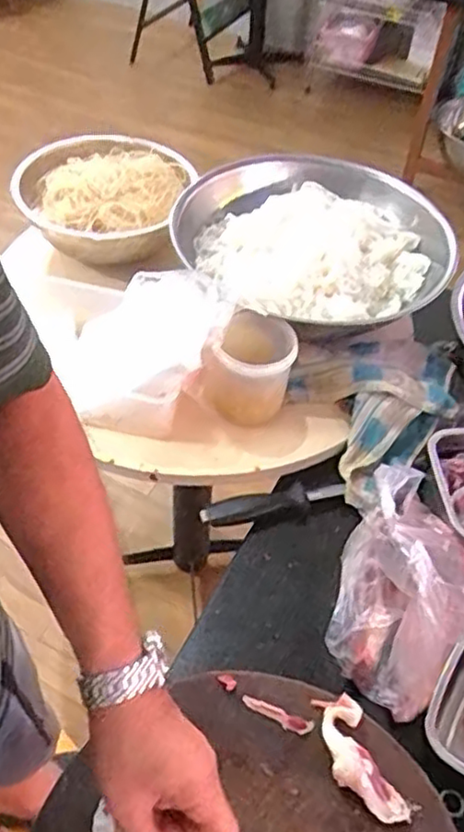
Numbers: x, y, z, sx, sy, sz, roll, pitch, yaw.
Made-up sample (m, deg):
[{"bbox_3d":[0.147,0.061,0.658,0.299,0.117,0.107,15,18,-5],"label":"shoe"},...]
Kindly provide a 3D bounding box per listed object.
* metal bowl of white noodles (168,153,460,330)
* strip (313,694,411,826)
[{"bbox_3d":[0.106,-0.231,0.859,0.344,0.094,0.319,2,49,-2],"label":"metal bowl of white noodles"},{"bbox_3d":[0.099,0.274,0.533,0.045,0.026,0.100,-14,51,-16],"label":"strip"}]

